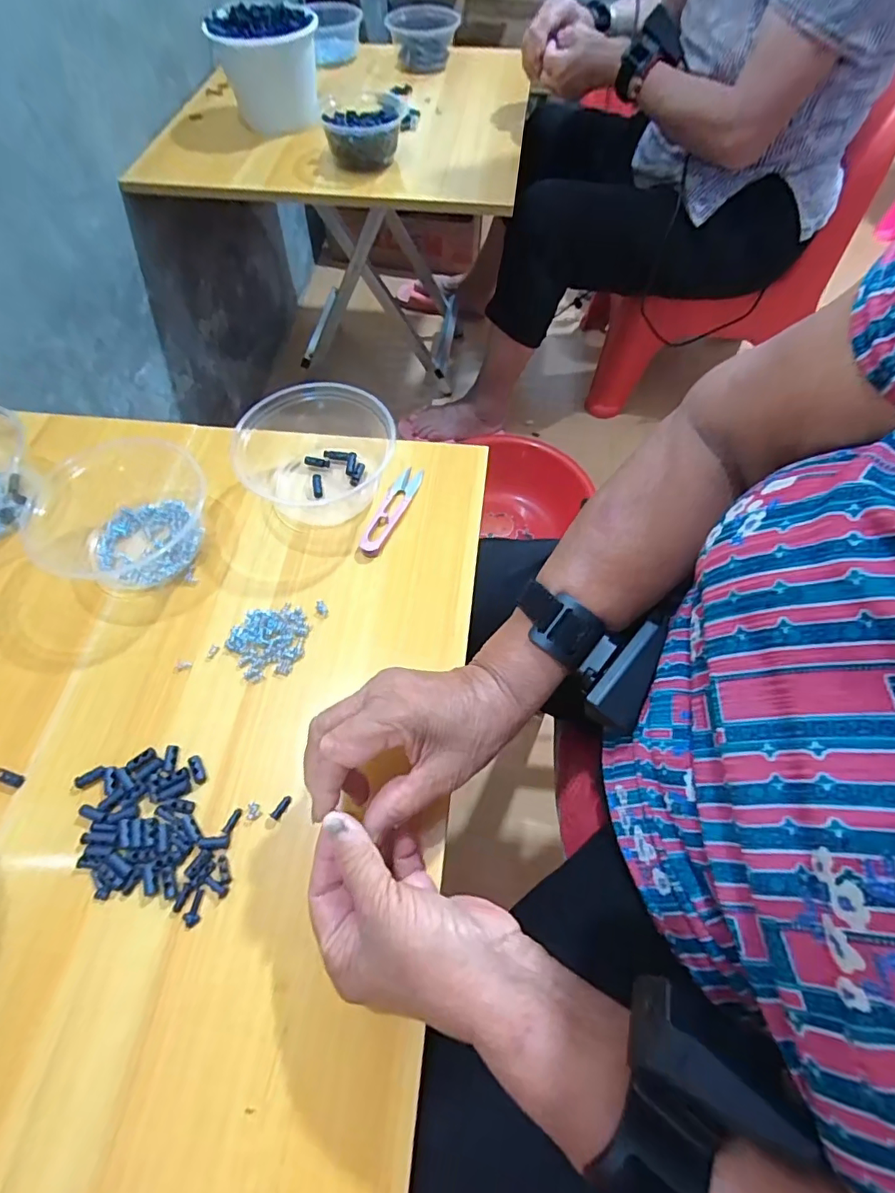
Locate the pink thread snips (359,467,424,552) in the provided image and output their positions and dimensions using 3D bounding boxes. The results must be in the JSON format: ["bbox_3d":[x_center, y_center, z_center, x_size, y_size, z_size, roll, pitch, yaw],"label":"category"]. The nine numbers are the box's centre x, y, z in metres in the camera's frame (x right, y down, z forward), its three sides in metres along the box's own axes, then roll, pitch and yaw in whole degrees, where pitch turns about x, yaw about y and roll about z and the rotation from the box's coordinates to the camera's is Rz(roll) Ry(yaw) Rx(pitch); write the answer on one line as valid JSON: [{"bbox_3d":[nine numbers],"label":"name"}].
[{"bbox_3d":[-0.052,-0.082,0.477,0.027,0.011,0.099,26,65,13],"label":"pink thread snips"}]

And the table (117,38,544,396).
[{"bbox_3d":[-0.161,-0.734,1.118,0.603,0.508,0.603,9,62,5],"label":"table"}]

